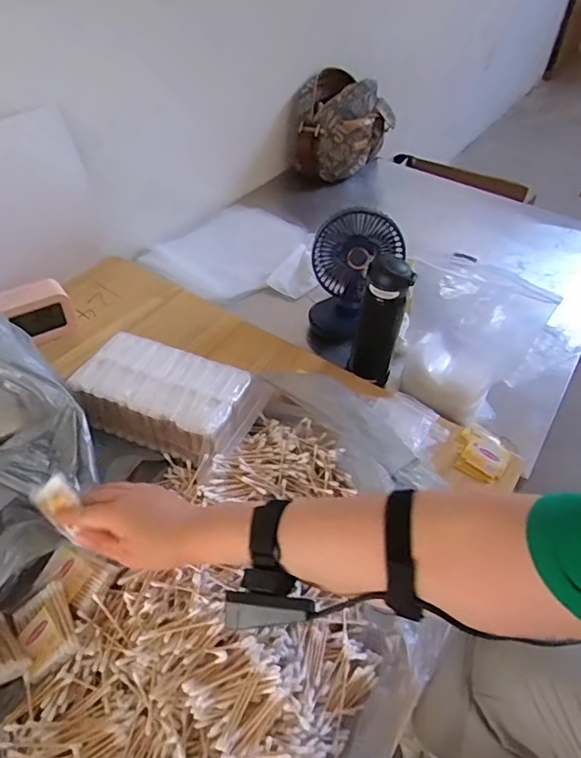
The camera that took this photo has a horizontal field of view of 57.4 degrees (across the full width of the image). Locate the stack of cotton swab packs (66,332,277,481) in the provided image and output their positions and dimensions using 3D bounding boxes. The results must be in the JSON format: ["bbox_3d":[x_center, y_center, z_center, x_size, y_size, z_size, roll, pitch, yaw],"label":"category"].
[{"bbox_3d":[-0.156,0.021,0.680,0.216,0.068,0.145,18,48,15],"label":"stack of cotton swab packs"}]

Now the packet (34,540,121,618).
[{"bbox_3d":[-0.219,0.201,0.540,0.073,0.017,0.050,19,48,15],"label":"packet"}]

